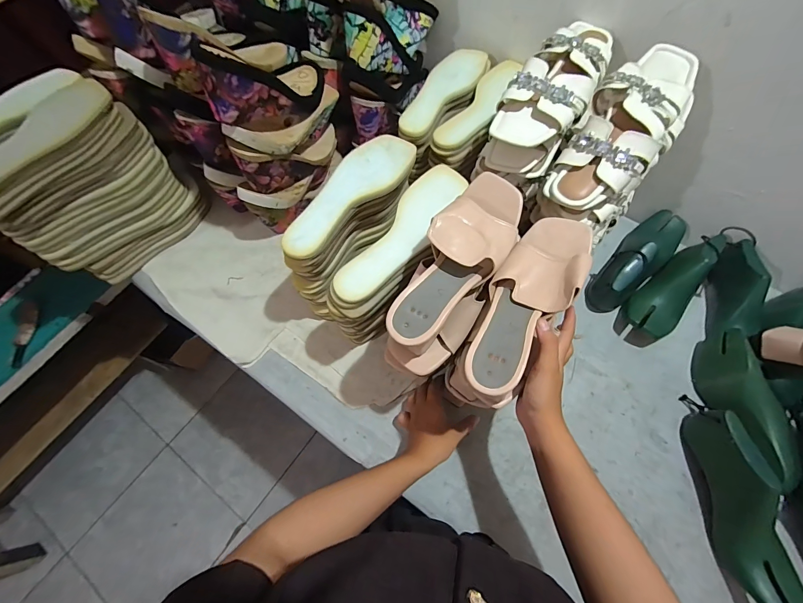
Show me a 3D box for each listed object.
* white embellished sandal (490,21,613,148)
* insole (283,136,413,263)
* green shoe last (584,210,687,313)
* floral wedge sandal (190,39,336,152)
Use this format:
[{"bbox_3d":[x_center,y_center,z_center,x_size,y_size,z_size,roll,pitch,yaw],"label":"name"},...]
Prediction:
[{"bbox_3d":[0.215,-0.306,0.477,0.108,0.048,0.234,27,69,12],"label":"white embellished sandal"},{"bbox_3d":[-0.077,-0.153,0.486,0.082,0.020,0.241,38,72,16],"label":"insole"},{"bbox_3d":[0.433,-0.082,0.628,0.235,0.090,0.080,-40,71,-15],"label":"green shoe last"},{"bbox_3d":[-0.195,-0.298,0.527,0.072,0.120,0.253,23,33,11],"label":"floral wedge sandal"}]

